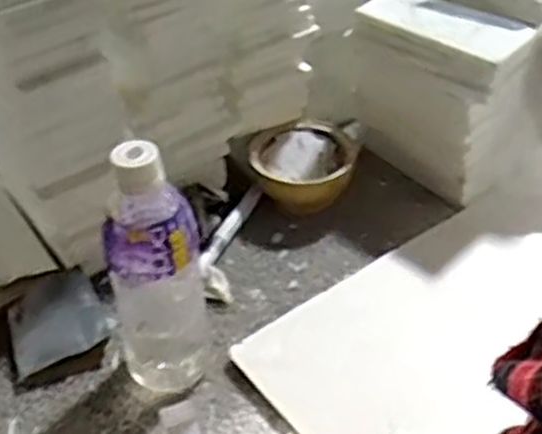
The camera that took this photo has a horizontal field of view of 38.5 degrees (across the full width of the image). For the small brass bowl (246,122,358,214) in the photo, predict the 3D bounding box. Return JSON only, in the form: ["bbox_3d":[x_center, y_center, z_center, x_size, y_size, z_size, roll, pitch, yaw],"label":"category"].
[{"bbox_3d":[0.030,-0.042,0.763,0.103,0.058,0.100,-2,41,-1],"label":"small brass bowl"}]

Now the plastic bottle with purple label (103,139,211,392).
[{"bbox_3d":[-0.083,0.036,0.565,0.075,0.208,0.074,-13,43,-13],"label":"plastic bottle with purple label"}]

